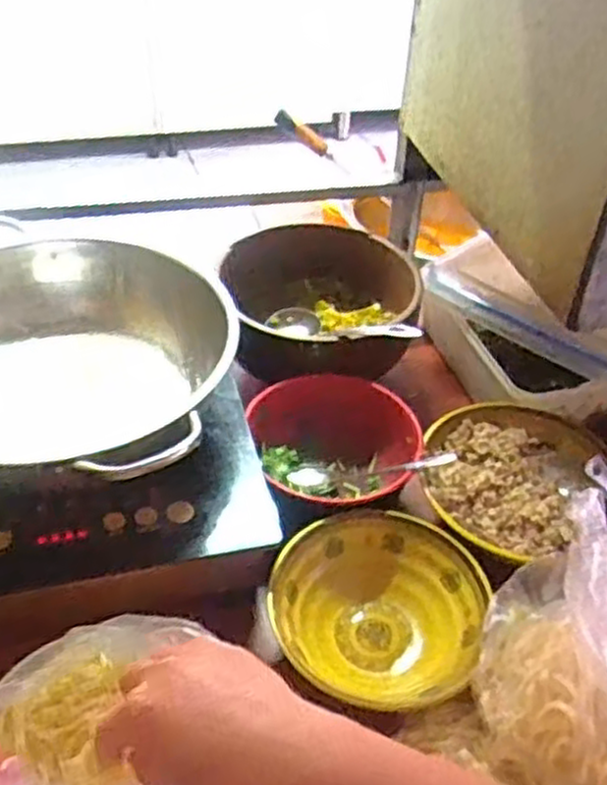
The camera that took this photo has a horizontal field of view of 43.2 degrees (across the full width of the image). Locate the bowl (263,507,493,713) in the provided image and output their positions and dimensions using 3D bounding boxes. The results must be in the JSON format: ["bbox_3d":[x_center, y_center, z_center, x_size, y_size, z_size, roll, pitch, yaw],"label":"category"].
[{"bbox_3d":[0.058,0.175,0.613,0.160,0.061,0.160,2,42,-2],"label":"bowl"}]

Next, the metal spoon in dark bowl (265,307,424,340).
[{"bbox_3d":[0.034,-0.066,0.744,0.049,0.027,0.228,-21,15,-25],"label":"metal spoon in dark bowl"}]

